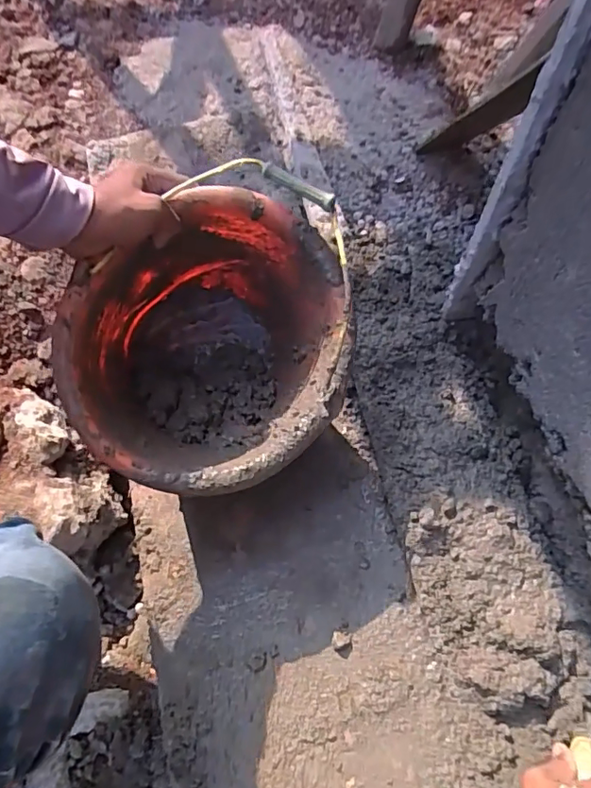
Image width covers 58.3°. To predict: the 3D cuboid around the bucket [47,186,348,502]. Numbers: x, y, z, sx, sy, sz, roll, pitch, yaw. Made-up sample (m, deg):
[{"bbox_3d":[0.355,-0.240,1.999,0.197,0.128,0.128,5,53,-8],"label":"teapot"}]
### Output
[{"bbox_3d":[-0.101,-0.050,0.608,0.292,0.220,0.292,1,87,-10],"label":"bucket"}]

